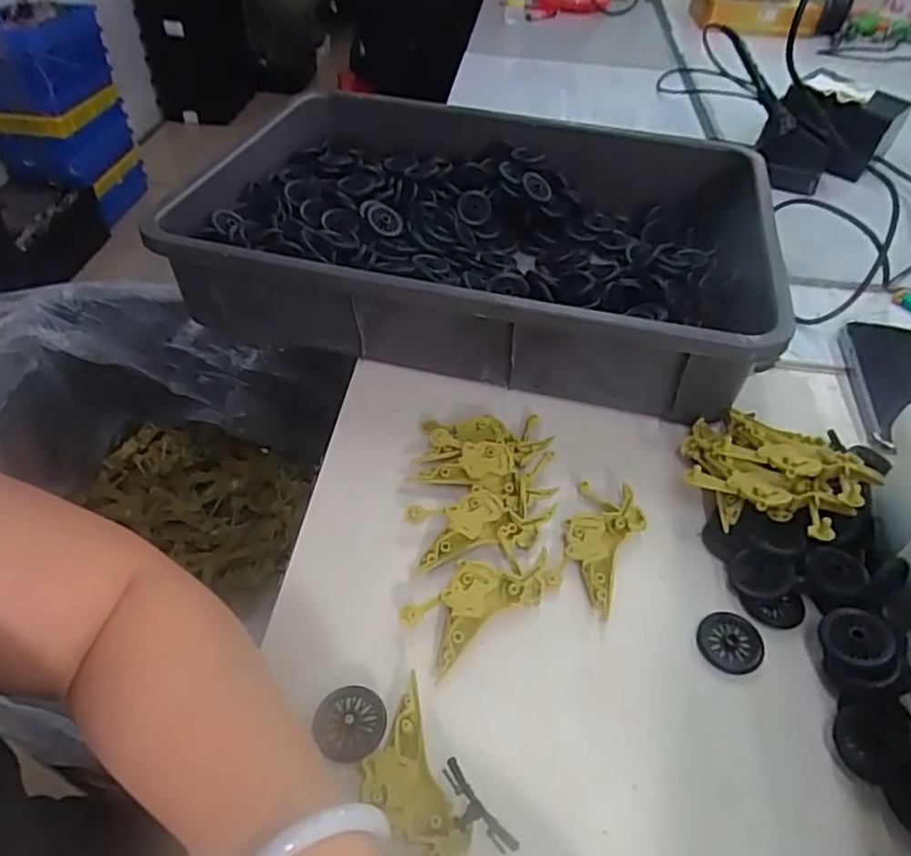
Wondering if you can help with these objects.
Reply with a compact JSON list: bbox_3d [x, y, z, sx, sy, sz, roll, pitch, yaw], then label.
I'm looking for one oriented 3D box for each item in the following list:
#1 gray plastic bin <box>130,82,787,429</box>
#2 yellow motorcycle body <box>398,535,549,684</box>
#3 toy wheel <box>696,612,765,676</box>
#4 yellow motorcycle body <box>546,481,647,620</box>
[{"bbox_3d":[0.023,-0.189,0.626,0.518,0.108,0.358,11,46,10],"label":"gray plastic bin"},{"bbox_3d":[0.016,0.104,0.394,0.097,0.015,0.045,-28,52,-26],"label":"yellow motorcycle body"},{"bbox_3d":[0.168,0.132,0.388,0.037,0.009,0.036,0,45,0],"label":"toy wheel"},{"bbox_3d":[0.096,0.078,0.427,0.048,0.013,0.096,16,47,15],"label":"yellow motorcycle body"}]

